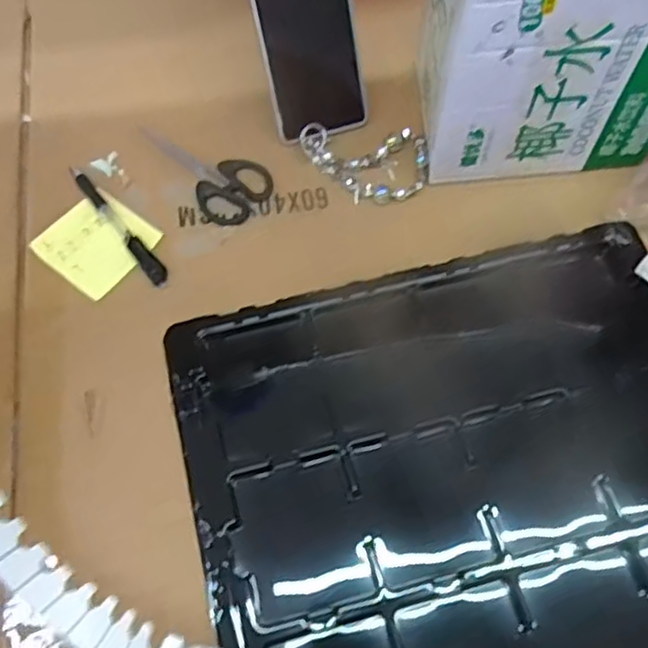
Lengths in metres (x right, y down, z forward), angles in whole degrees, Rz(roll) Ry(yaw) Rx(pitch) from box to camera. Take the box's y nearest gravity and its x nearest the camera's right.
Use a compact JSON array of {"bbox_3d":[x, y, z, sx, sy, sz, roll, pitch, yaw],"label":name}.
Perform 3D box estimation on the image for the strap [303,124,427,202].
[{"bbox_3d":[0.035,-0.134,0.569,0.101,0.015,0.070,-1,66,-1],"label":"strap"}]

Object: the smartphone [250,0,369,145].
[{"bbox_3d":[-0.011,-0.233,0.541,0.080,0.163,0.012,-18,31,-8],"label":"smartphone"}]

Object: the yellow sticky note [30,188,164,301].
[{"bbox_3d":[-0.181,-0.066,0.545,0.079,0.006,0.074,38,71,15],"label":"yellow sticky note"}]

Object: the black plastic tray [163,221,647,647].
[{"bbox_3d":[0.104,0.110,0.459,0.367,0.019,0.325,-13,67,-6],"label":"black plastic tray"}]

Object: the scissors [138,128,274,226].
[{"bbox_3d":[-0.106,-0.134,0.577,0.135,0.016,0.060,39,71,15],"label":"scissors"}]

